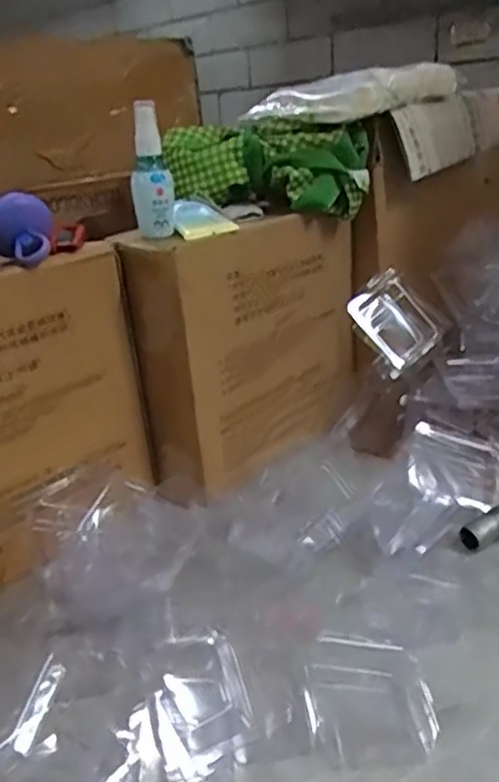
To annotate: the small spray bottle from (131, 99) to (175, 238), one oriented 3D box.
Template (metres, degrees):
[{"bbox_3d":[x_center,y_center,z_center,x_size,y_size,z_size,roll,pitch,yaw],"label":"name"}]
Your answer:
[{"bbox_3d":[-0.092,-0.206,0.655,0.036,0.116,0.036,-6,23,-2],"label":"small spray bottle"}]

